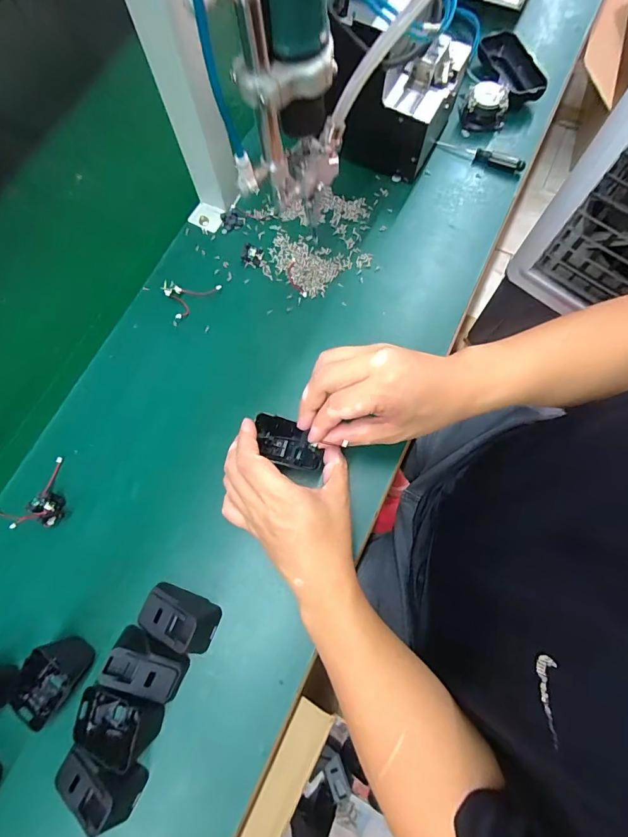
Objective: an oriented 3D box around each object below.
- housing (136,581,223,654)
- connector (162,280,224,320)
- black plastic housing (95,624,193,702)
[{"bbox_3d":[-0.122,0.179,0.366,0.067,0.039,0.040,21,76,6],"label":"housing"},{"bbox_3d":[-0.142,-0.147,0.466,0.059,0.008,0.047,-38,78,-10],"label":"connector"},{"bbox_3d":[-0.146,0.216,0.356,0.063,0.036,0.041,23,76,7],"label":"black plastic housing"}]

